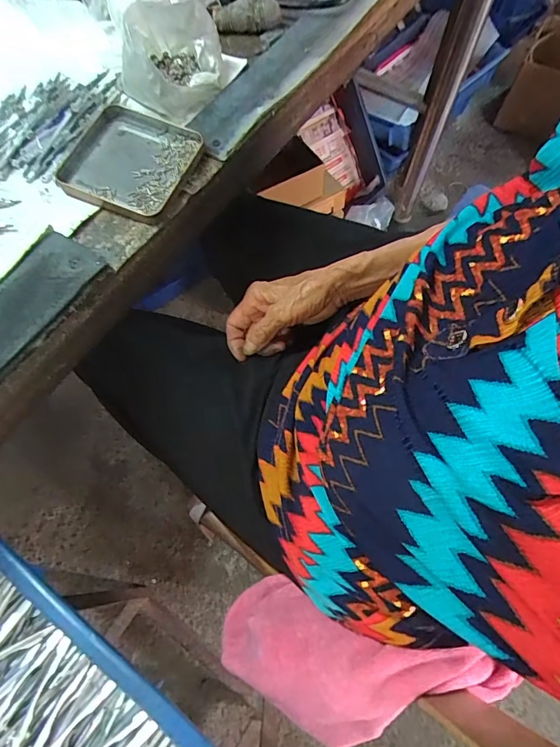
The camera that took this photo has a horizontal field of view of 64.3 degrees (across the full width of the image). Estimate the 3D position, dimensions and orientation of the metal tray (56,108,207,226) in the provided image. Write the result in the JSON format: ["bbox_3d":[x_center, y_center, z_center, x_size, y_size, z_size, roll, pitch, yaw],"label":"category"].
[{"bbox_3d":[-0.127,-0.179,0.377,0.108,0.011,0.099,21,68,9],"label":"metal tray"}]

